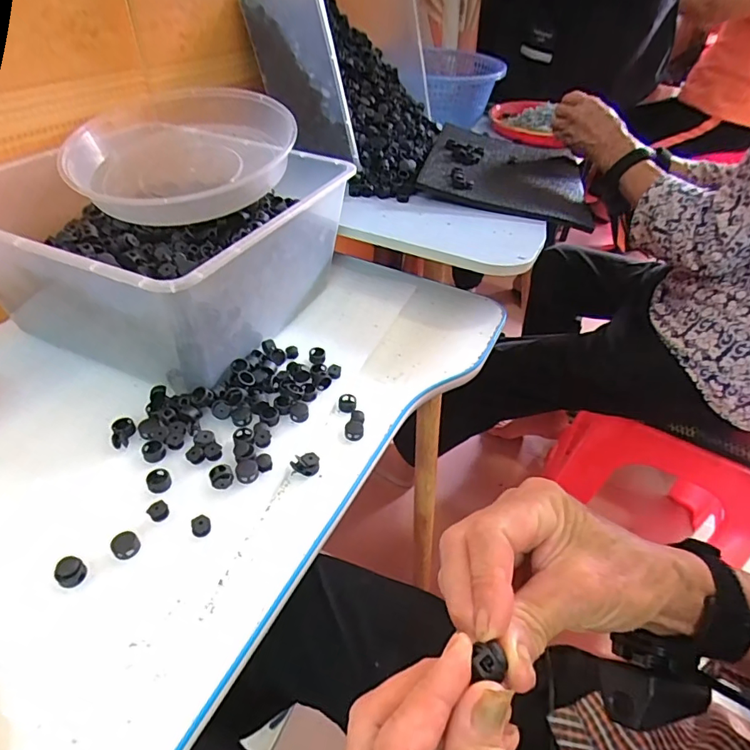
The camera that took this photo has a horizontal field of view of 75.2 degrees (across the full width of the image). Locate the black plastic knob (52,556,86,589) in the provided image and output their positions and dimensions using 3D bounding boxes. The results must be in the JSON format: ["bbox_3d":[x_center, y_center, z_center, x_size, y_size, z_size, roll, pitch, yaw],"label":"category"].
[{"bbox_3d":[-0.198,0.130,0.318,0.015,0.016,0.016,4,43,-3],"label":"black plastic knob"}]

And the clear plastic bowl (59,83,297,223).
[{"bbox_3d":[-0.209,-0.251,0.531,0.218,0.074,0.239,-13,45,-20],"label":"clear plastic bowl"}]

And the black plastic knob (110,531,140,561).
[{"bbox_3d":[-0.171,0.117,0.334,0.017,0.008,0.017,4,43,-3],"label":"black plastic knob"}]

